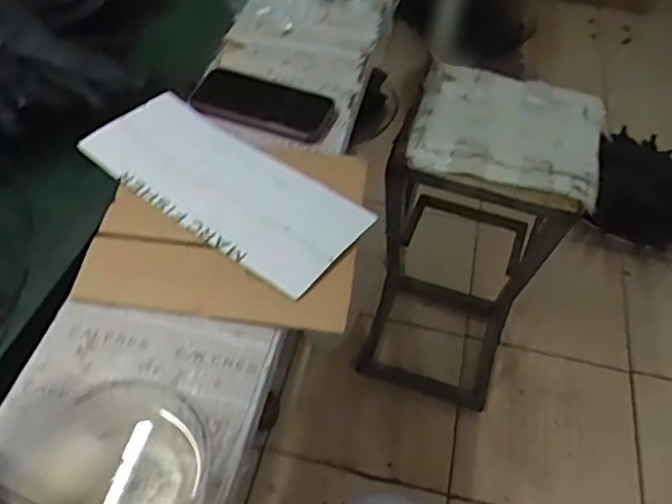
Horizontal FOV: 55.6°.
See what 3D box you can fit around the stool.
[{"bbox_3d":[0.259,0.000,1.303,0.314,0.673,0.319,16,51,9],"label":"stool"}]

